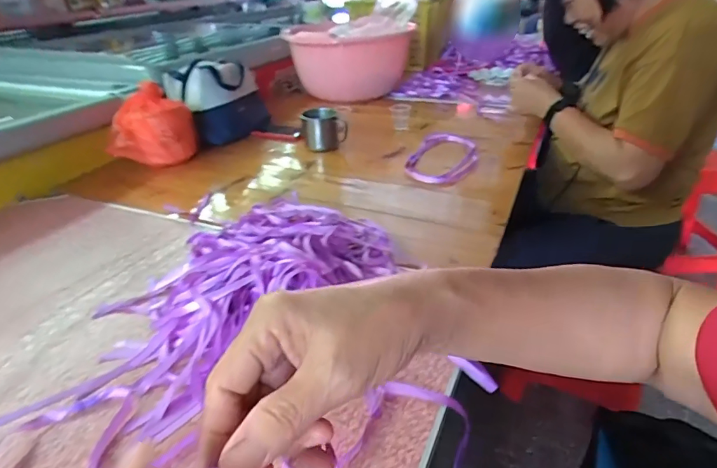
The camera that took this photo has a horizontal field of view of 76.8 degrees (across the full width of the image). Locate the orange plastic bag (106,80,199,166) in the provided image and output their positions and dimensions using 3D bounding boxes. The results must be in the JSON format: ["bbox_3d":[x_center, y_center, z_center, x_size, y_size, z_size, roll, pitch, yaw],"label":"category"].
[{"bbox_3d":[-0.441,-0.222,0.968,0.168,0.162,0.100,-10,31,-15],"label":"orange plastic bag"}]

